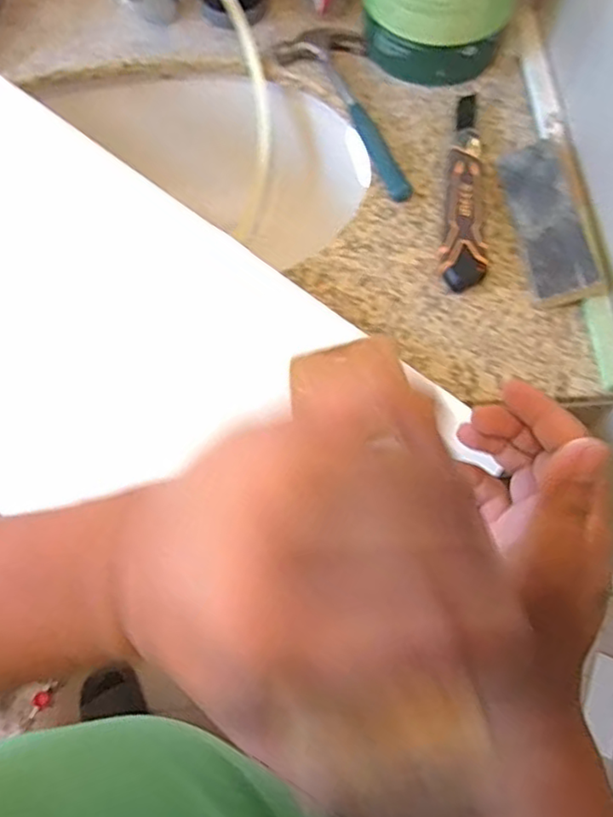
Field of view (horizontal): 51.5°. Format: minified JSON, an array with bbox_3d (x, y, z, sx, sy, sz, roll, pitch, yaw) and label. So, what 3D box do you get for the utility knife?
[{"bbox_3d":[0.162,-0.228,0.648,0.043,0.023,0.241,6,67,3],"label":"utility knife"}]

